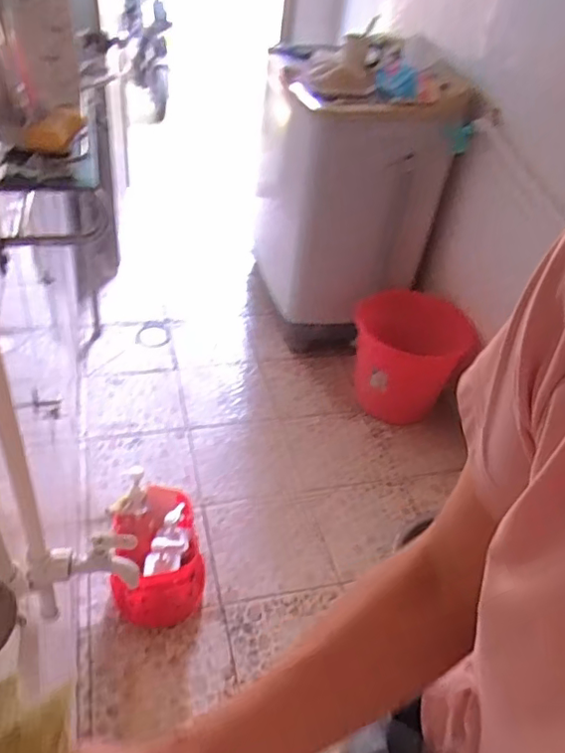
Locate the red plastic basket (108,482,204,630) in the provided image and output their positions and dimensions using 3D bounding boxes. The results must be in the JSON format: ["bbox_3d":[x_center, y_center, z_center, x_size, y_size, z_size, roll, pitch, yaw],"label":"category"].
[{"bbox_3d":[-0.287,0.418,1.342,0.194,0.205,0.261,-7,42,-17],"label":"red plastic basket"}]

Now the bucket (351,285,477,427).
[{"bbox_3d":[0.383,-0.055,1.895,0.313,0.347,0.338,-11,43,-21],"label":"bucket"}]

